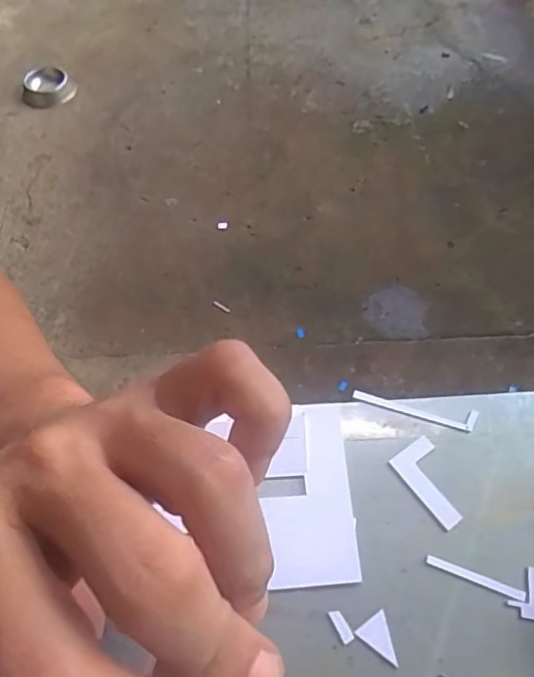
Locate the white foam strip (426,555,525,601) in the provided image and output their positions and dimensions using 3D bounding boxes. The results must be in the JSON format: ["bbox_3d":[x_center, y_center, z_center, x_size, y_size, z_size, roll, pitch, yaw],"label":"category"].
[{"bbox_3d":[0.187,0.214,0.500,0.086,0.004,0.008,18,61,14],"label":"white foam strip"}]

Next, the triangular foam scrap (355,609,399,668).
[{"bbox_3d":[0.099,0.260,0.478,0.029,0.004,0.039,-33,62,-16],"label":"triangular foam scrap"}]

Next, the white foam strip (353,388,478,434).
[{"bbox_3d":[0.153,0.071,0.582,0.127,0.004,0.024,15,61,12],"label":"white foam strip"}]

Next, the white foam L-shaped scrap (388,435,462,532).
[{"bbox_3d":[0.162,0.140,0.541,0.046,0.007,0.081,-31,62,-14],"label":"white foam L-shaped scrap"}]

